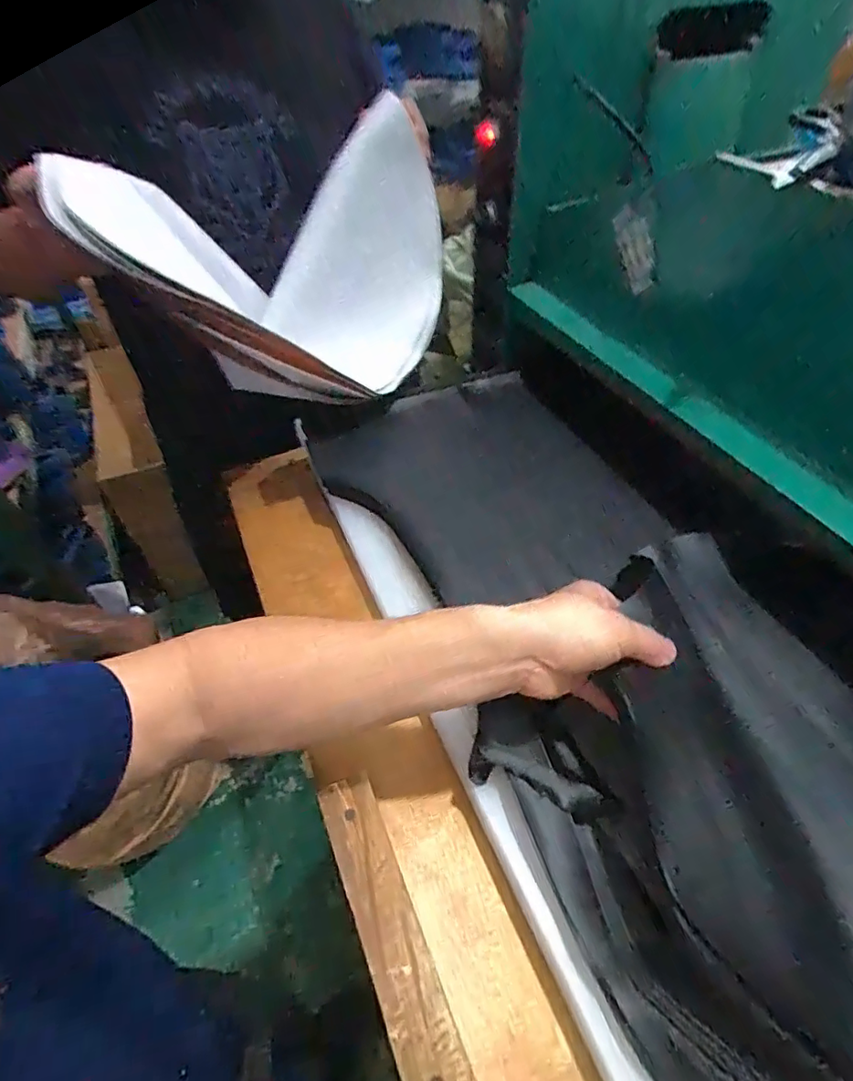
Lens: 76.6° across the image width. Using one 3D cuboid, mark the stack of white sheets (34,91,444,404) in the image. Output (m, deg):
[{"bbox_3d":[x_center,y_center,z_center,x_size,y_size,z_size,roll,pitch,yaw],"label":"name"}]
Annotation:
[{"bbox_3d":[-0.143,-0.283,0.563,0.211,0.217,0.359,36,57,28],"label":"stack of white sheets"}]

